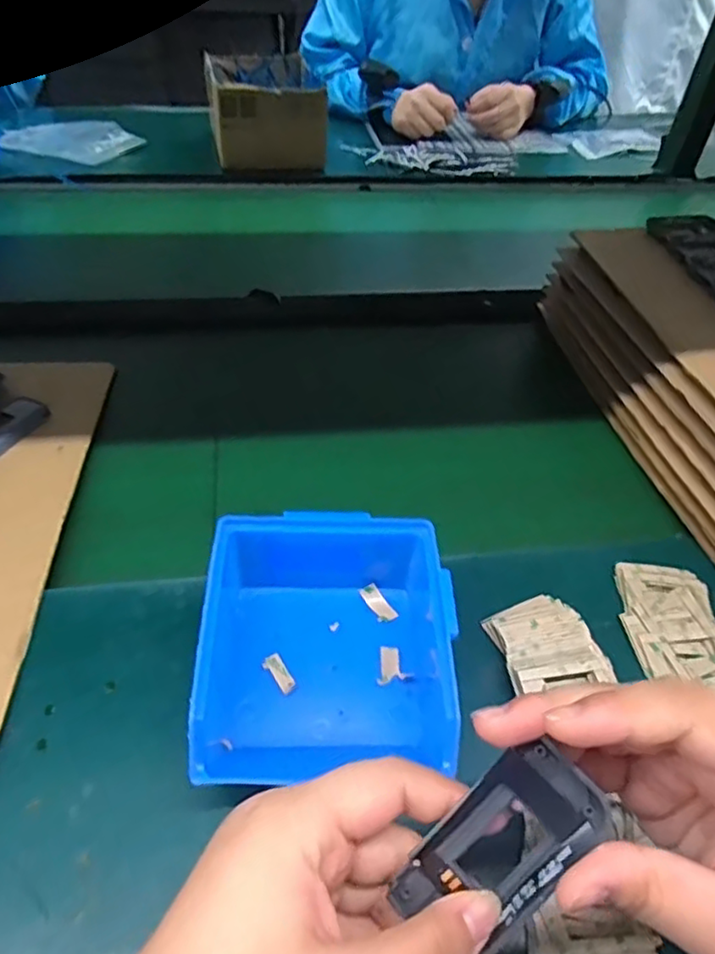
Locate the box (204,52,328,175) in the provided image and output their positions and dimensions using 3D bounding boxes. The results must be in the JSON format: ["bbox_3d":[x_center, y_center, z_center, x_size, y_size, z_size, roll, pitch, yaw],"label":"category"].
[{"bbox_3d":[-0.140,-0.538,0.927,0.151,0.108,0.226,-7,46,-12],"label":"box"}]

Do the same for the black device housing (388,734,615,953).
[{"bbox_3d":[0.048,0.123,0.208,0.073,0.008,0.037,-46,72,2],"label":"black device housing"}]

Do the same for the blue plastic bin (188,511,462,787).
[{"bbox_3d":[-0.014,0.084,0.339,0.151,0.061,0.137,-3,45,-8],"label":"blue plastic bin"}]

